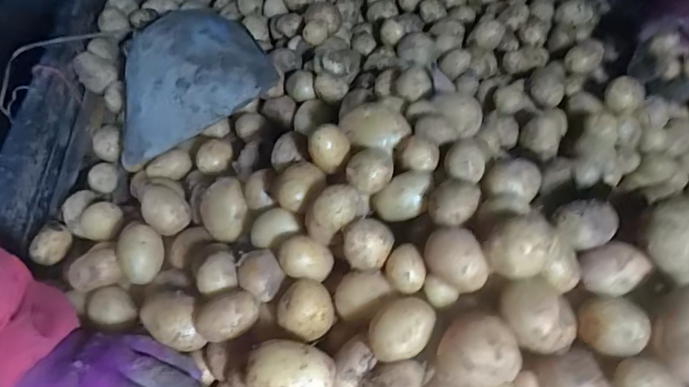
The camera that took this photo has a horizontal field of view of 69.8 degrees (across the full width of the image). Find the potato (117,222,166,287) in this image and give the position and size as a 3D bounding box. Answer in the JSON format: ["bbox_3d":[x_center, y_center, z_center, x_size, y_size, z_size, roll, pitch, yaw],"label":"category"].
[{"bbox_3d":[-0.183,0.056,0.444,0.038,0.033,0.048,-13,47,-20],"label":"potato"}]

